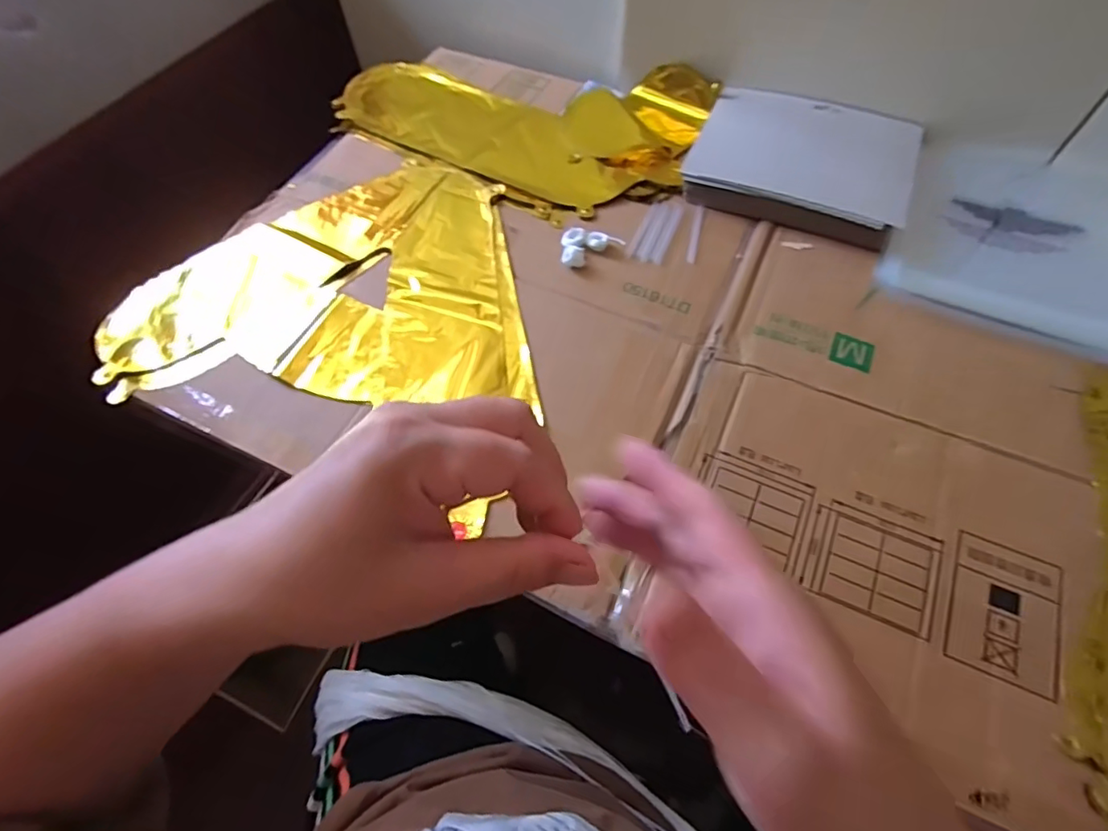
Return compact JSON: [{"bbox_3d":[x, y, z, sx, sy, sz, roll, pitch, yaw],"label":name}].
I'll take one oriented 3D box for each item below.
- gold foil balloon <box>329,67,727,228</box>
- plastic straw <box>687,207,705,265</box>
[{"bbox_3d":[-0.051,-0.338,0.617,0.411,0.025,0.236,19,62,12],"label":"gold foil balloon"},{"bbox_3d":[0.138,-0.178,0.538,0.008,0.004,0.079,12,61,8],"label":"plastic straw"}]

